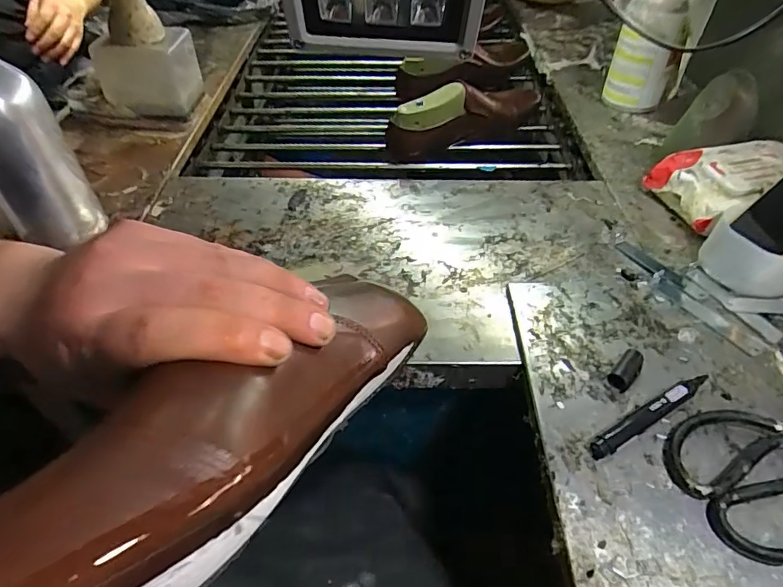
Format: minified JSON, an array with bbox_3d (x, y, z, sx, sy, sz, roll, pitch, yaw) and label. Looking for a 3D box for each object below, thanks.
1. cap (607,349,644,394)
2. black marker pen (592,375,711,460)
[{"bbox_3d":[0.201,0.065,0.410,0.018,0.017,0.039,35,56,29],"label":"cap"},{"bbox_3d":[0.207,0.096,0.383,0.122,0.017,0.015,-22,50,-19],"label":"black marker pen"}]

